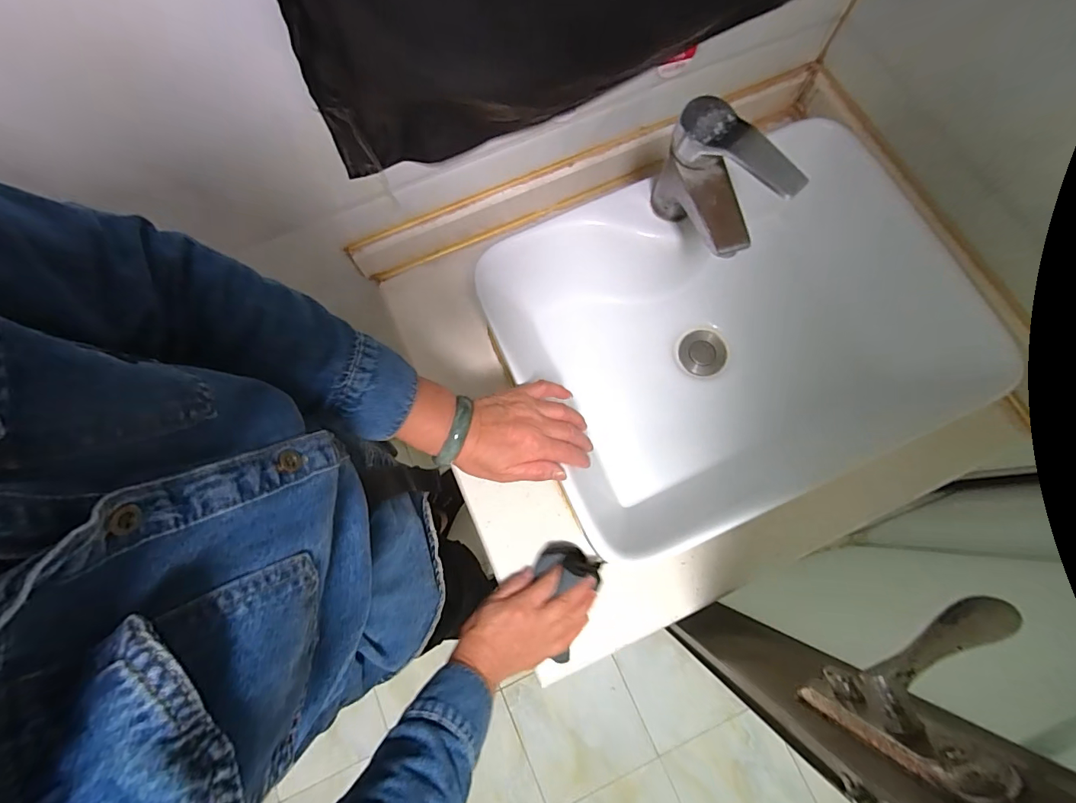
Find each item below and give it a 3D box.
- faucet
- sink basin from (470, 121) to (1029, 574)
[{"bbox_3d":[0.166,-0.197,0.437,0.077,0.115,0.126,-36,77,-7],"label":"faucet"},{"bbox_3d":[0.227,-0.085,0.558,0.472,0.162,0.370,-24,76,-4],"label":"sink basin"}]

